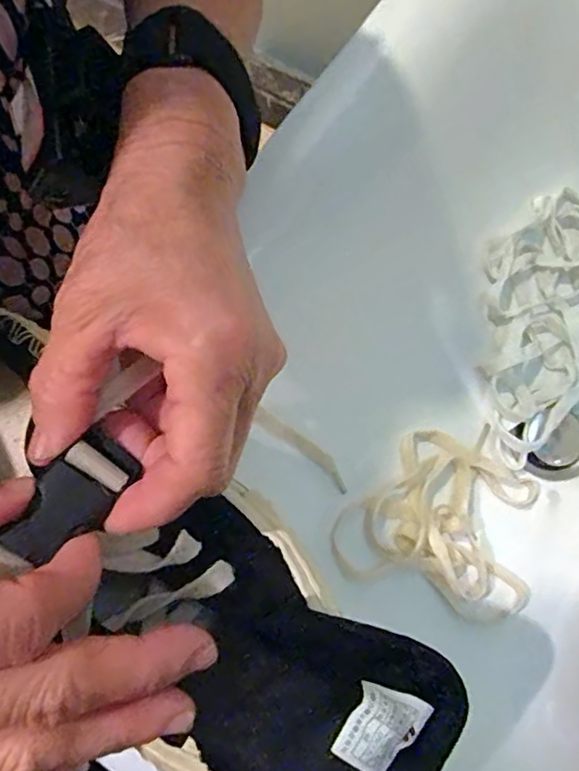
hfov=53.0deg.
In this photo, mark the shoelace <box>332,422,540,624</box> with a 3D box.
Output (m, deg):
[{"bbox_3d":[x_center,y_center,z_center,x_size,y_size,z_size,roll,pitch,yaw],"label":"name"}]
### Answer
[{"bbox_3d":[0.094,0.076,0.354,0.116,0.026,0.107,0,73,1],"label":"shoelace"}]

